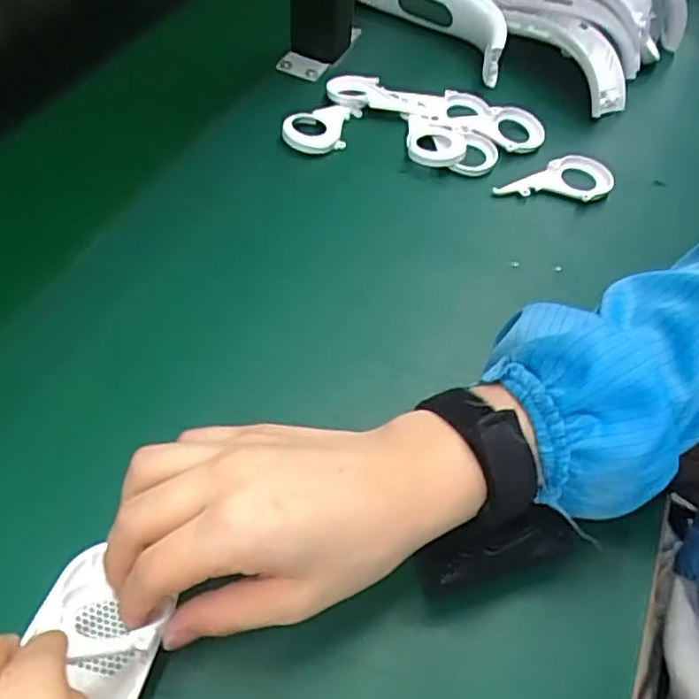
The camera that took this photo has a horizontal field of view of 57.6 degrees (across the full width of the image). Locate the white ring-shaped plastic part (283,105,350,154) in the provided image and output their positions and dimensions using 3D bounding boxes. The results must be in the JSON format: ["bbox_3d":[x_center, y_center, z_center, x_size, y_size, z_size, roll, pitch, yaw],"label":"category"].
[{"bbox_3d":[-0.020,-0.175,0.502,0.066,0.015,0.040,-24,59,-21],"label":"white ring-shaped plastic part"}]

